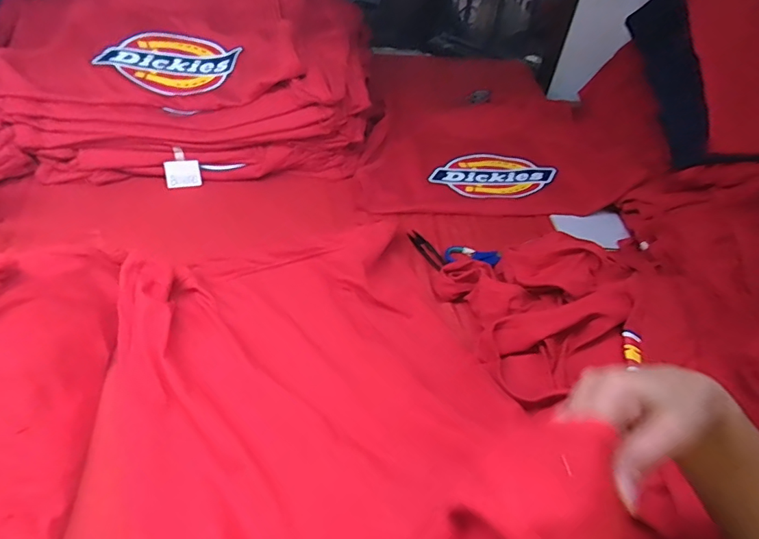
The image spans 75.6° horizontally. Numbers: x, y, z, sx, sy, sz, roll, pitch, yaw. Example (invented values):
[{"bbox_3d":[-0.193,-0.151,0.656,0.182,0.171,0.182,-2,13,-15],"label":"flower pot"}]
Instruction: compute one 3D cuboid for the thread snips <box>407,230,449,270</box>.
[{"bbox_3d":[0.073,-0.030,0.752,0.022,0.007,0.088,-18,50,-23],"label":"thread snips"}]

